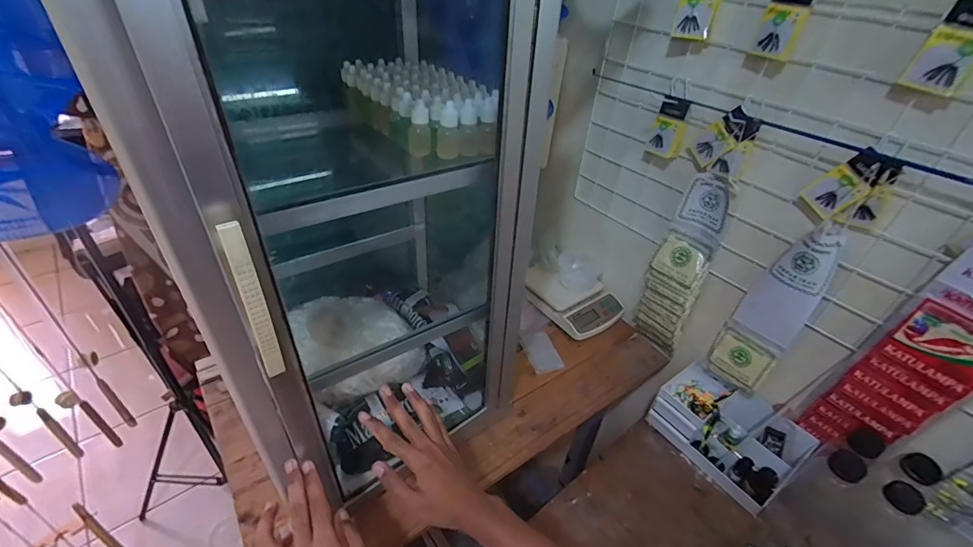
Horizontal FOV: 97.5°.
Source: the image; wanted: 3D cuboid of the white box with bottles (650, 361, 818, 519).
[{"bbox_3d":[0.438,0.286,0.786,0.135,0.100,0.229,-22,46,-32],"label":"white box with bottles"}]

